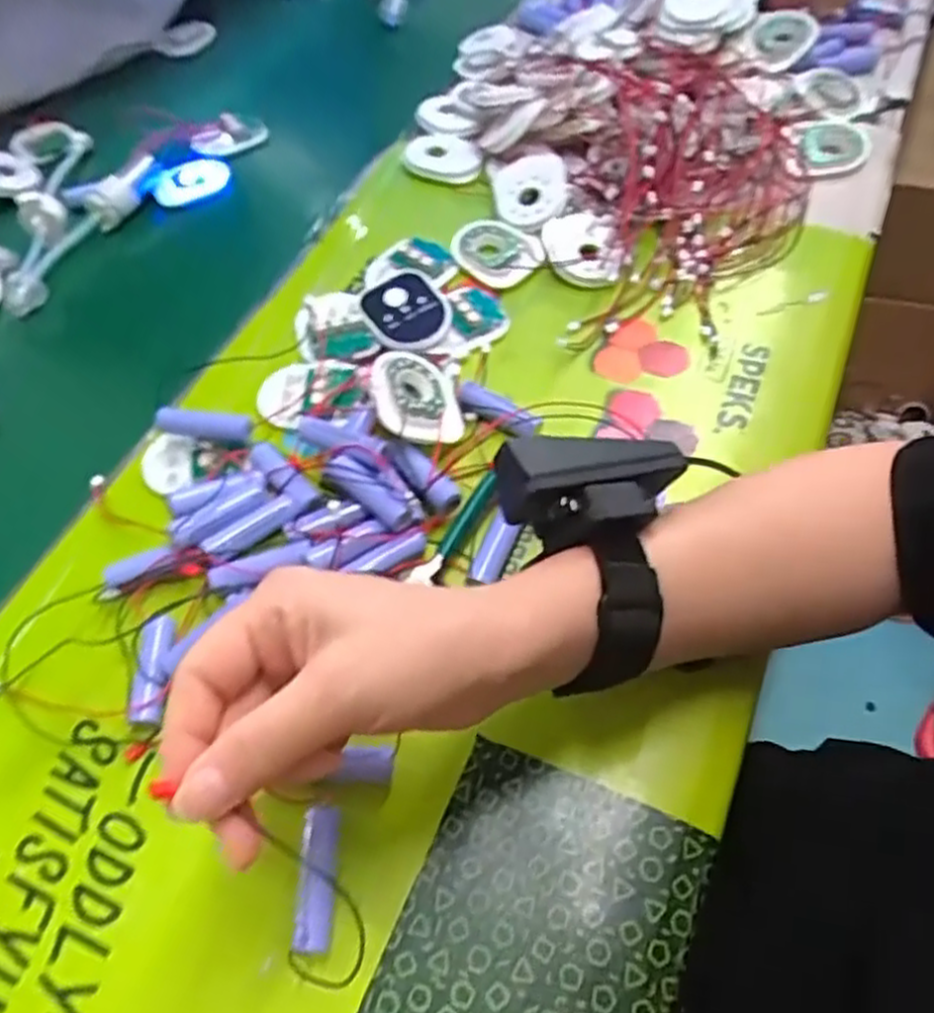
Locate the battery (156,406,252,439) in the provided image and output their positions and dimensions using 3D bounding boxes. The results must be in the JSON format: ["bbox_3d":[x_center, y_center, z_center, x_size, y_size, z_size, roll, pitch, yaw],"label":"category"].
[{"bbox_3d":[-0.139,-0.044,0.406,0.052,0.017,0.013,4,56,9],"label":"battery"}]

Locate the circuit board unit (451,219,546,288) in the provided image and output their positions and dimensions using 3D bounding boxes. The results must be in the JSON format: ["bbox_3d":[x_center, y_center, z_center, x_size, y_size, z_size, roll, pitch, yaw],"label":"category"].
[{"bbox_3d":[0.018,-0.163,0.492,0.066,0.010,0.044,30,64,24],"label":"circuit board unit"}]

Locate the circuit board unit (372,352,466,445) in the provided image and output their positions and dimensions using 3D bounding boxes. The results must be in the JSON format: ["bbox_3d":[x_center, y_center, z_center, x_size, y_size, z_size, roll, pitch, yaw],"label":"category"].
[{"bbox_3d":[-0.027,-0.058,0.404,0.051,0.011,0.053,4,58,-35],"label":"circuit board unit"}]

